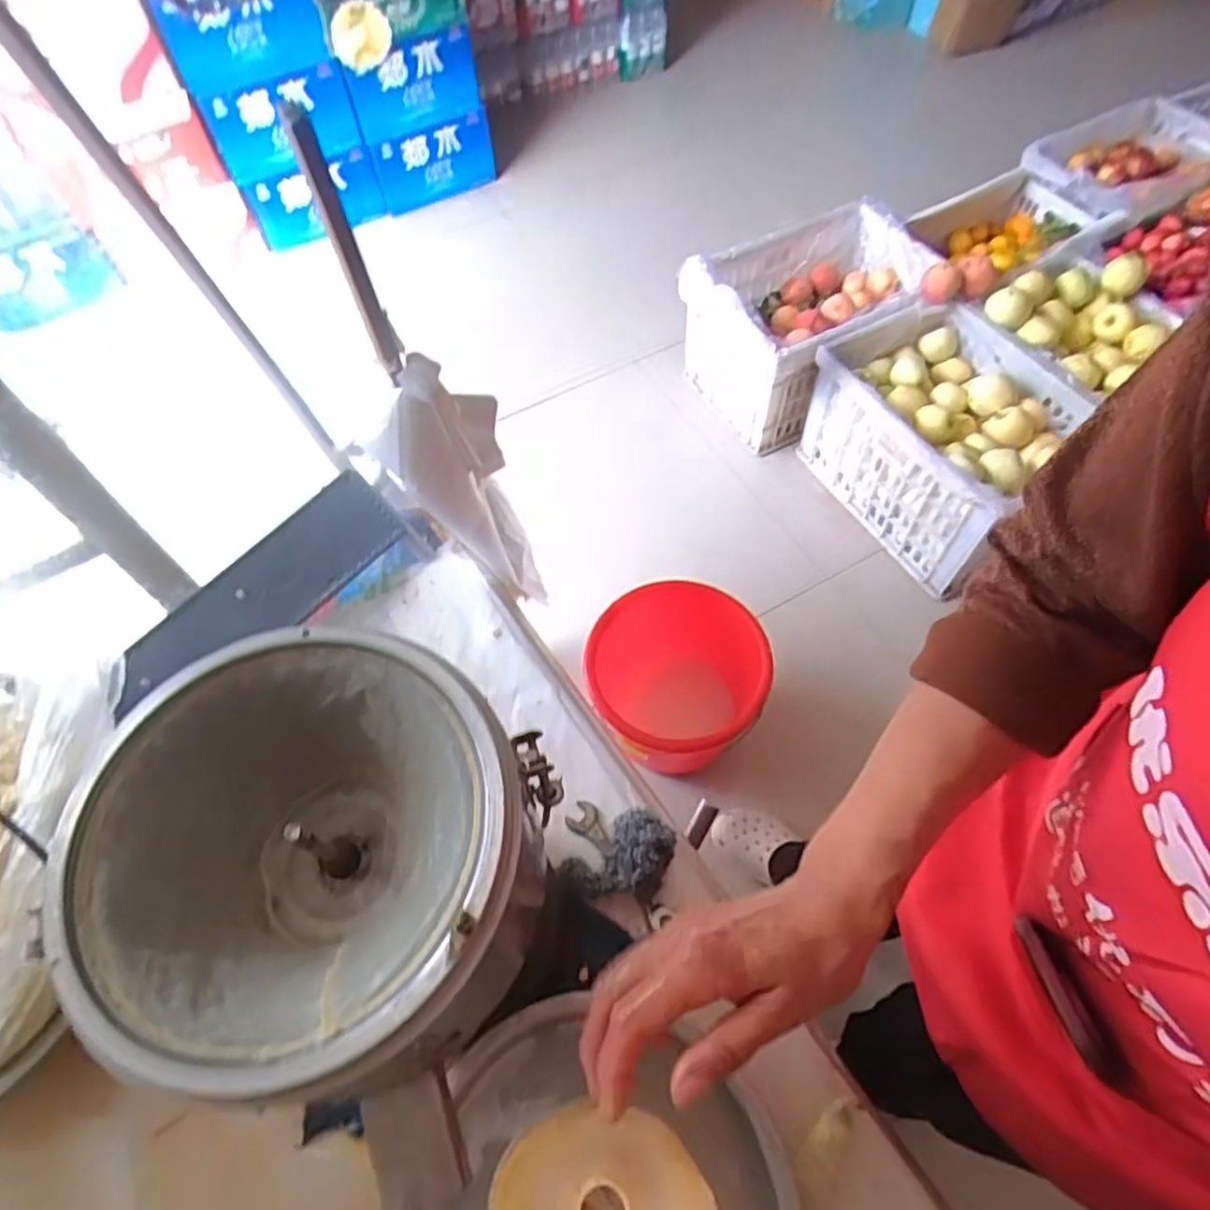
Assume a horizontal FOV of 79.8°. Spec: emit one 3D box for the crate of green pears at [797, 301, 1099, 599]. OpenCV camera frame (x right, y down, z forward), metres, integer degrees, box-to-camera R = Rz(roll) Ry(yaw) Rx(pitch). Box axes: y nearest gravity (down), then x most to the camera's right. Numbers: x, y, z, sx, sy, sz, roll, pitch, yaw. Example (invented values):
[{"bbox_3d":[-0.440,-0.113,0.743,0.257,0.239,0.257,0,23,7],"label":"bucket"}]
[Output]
[{"bbox_3d":[0.707,-0.349,1.553,0.388,0.304,0.497,-33,63,-16],"label":"crate of green pears"}]

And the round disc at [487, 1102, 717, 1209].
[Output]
[{"bbox_3d":[-0.002,0.266,0.323,0.093,0.009,0.087,6,17,-2],"label":"round disc"}]

